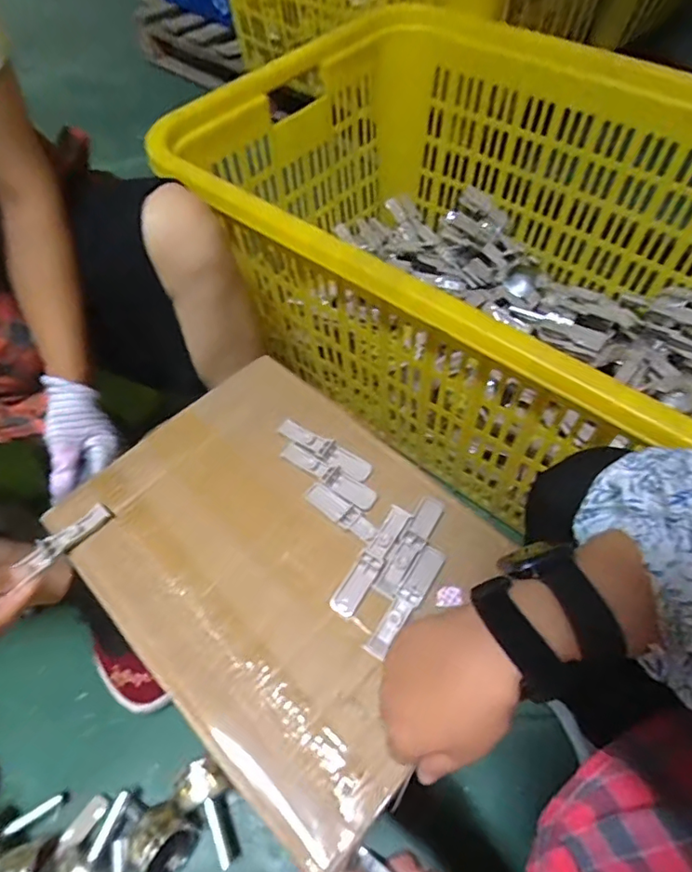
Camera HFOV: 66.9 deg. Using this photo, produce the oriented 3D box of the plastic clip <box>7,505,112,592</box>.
[{"bbox_3d":[-0.244,0.089,0.457,0.078,0.012,0.020,-39,63,-22],"label":"plastic clip"}]

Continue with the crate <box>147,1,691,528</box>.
[{"bbox_3d":[0.218,-0.298,0.817,0.863,0.356,0.678,35,64,22],"label":"crate"}]

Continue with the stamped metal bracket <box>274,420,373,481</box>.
[{"bbox_3d":[-0.021,0.012,0.500,0.098,0.013,0.023,29,62,19],"label":"stamped metal bracket"}]

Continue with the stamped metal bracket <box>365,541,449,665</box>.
[{"bbox_3d":[0.049,0.130,0.417,0.019,0.014,0.100,28,62,19],"label":"stamped metal bracket"}]

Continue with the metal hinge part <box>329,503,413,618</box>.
[{"bbox_3d":[0.022,0.101,0.431,0.021,0.013,0.098,29,62,19],"label":"metal hinge part"}]

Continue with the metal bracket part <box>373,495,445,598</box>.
[{"bbox_3d":[0.054,0.091,0.438,0.020,0.010,0.094,26,61,18],"label":"metal bracket part"}]

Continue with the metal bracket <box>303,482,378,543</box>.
[{"bbox_3d":[-0.004,0.066,0.460,0.074,0.009,0.021,36,64,23],"label":"metal bracket"}]

